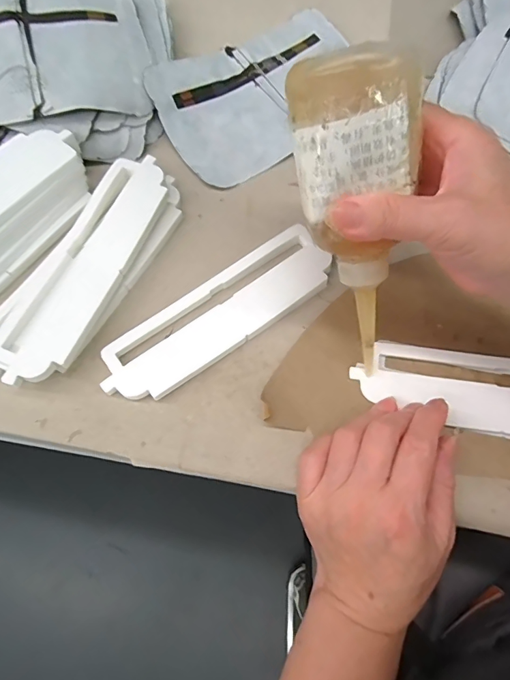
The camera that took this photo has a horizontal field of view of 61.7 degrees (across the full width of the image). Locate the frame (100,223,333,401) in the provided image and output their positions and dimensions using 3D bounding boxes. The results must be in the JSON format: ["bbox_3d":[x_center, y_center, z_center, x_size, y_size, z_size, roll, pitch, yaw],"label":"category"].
[{"bbox_3d":[-0.024,-0.019,0.300,0.174,0.009,0.052,-34,75,-9],"label":"frame"}]

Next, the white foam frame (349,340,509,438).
[{"bbox_3d":[0.162,0.034,0.287,0.183,0.008,0.058,12,73,6],"label":"white foam frame"}]

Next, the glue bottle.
[{"bbox_3d":[0.059,-0.060,0.242,0.058,0.178,0.033,-17,37,-4],"label":"glue bottle"}]

